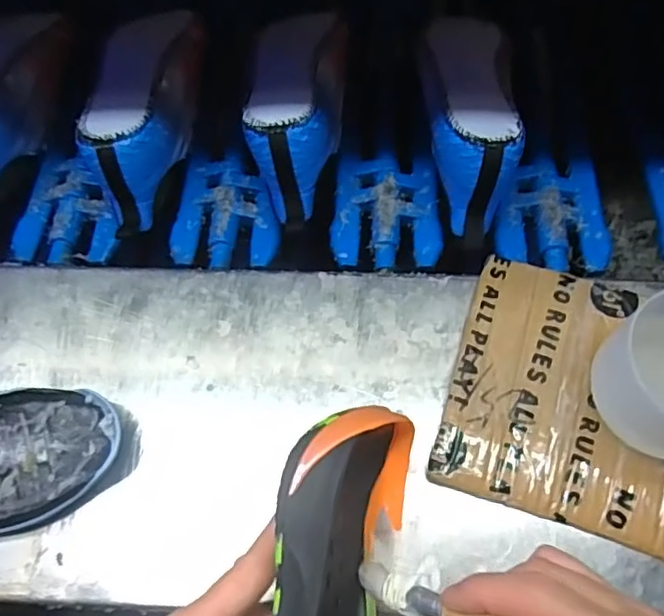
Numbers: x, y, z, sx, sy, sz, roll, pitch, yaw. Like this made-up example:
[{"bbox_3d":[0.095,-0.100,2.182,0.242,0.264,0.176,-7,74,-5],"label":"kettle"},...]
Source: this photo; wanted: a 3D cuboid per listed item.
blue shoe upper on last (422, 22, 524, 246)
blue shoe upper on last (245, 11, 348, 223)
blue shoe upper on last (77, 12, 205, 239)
[{"bbox_3d":[0.116,-0.157,0.502,0.078,0.096,0.214,2,64,4],"label":"blue shoe upper on last"},{"bbox_3d":[-0.033,-0.171,0.514,0.078,0.096,0.210,2,64,5],"label":"blue shoe upper on last"},{"bbox_3d":[-0.167,-0.180,0.530,0.082,0.091,0.228,-1,66,5],"label":"blue shoe upper on last"}]

